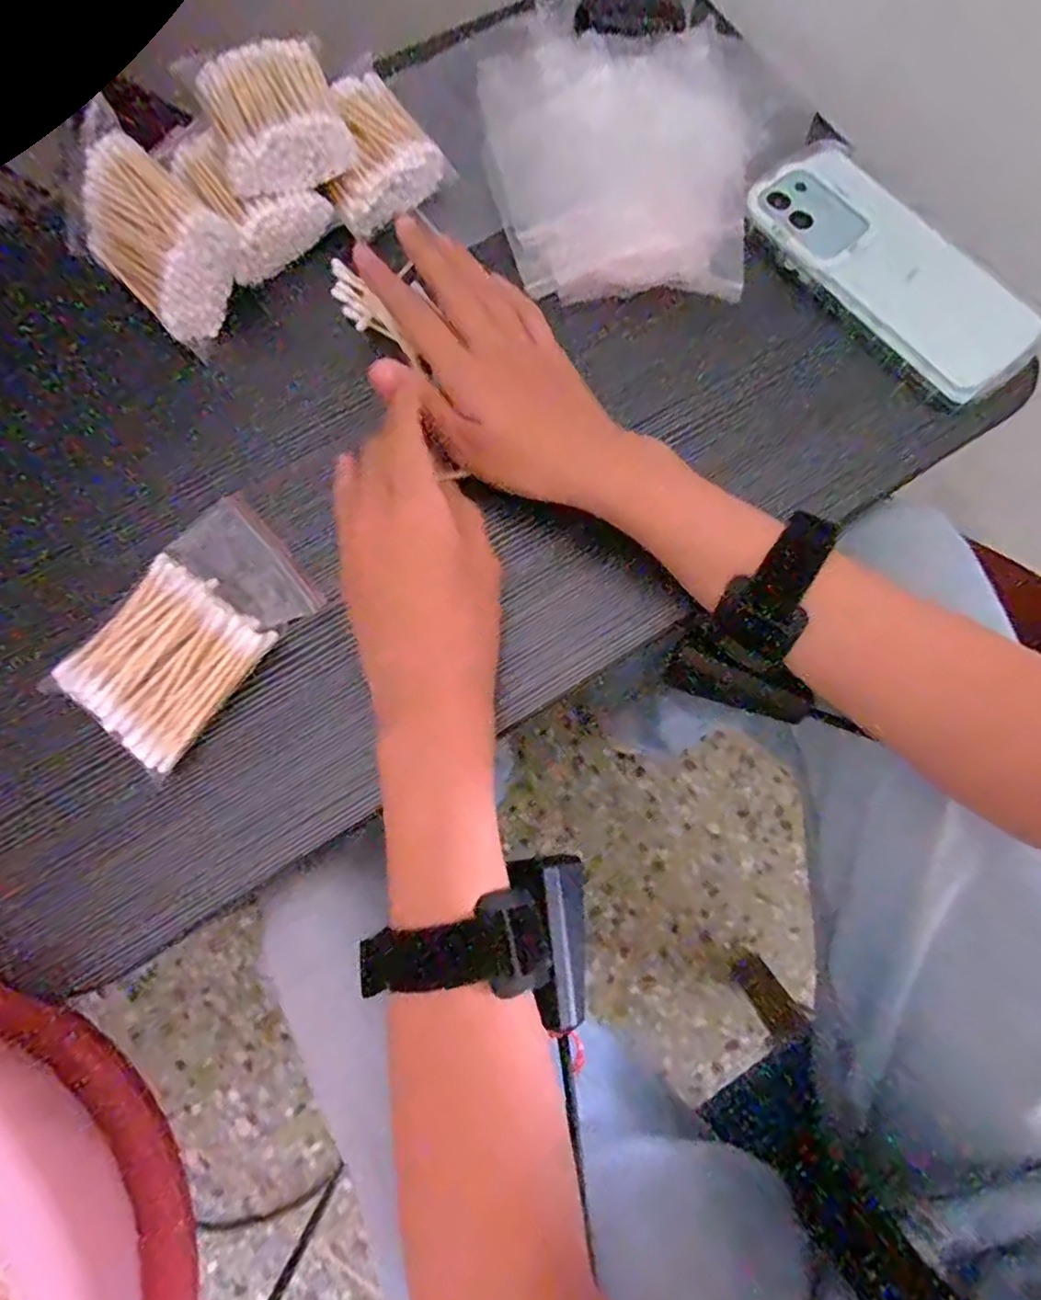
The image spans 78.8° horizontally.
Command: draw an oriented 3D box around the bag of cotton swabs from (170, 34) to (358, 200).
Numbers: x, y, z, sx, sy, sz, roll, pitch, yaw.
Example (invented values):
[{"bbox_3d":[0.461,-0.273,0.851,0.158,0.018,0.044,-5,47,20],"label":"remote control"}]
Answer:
[{"bbox_3d":[-0.124,-0.267,0.319,0.066,0.029,0.078,-23,77,-7],"label":"bag of cotton swabs"}]

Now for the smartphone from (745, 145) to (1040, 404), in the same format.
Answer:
[{"bbox_3d":[0.198,-0.206,0.340,0.074,0.009,0.160,-37,79,-10],"label":"smartphone"}]

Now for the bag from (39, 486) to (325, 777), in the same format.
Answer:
[{"bbox_3d":[-0.146,-0.012,0.282,0.071,0.014,0.109,38,78,8],"label":"bag"}]

